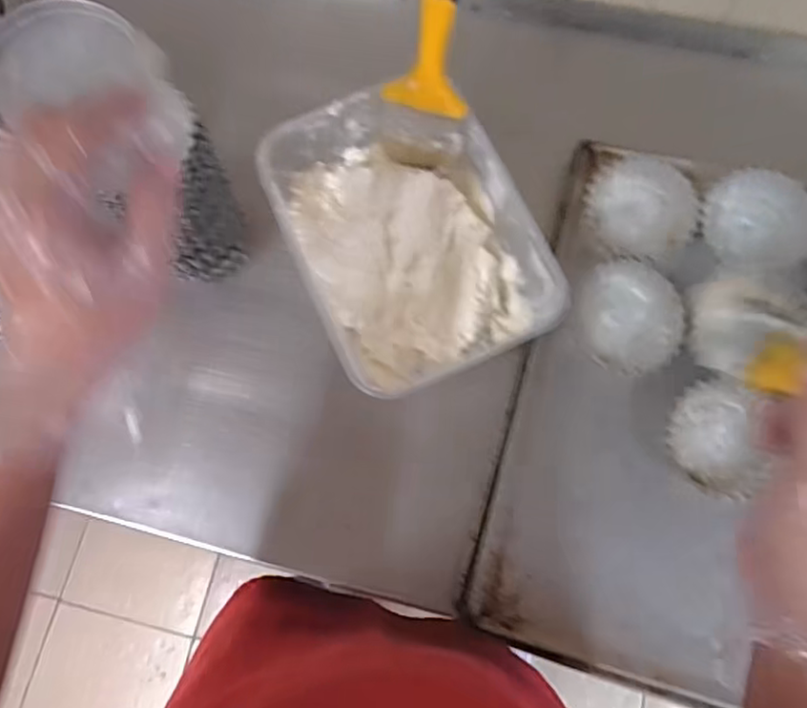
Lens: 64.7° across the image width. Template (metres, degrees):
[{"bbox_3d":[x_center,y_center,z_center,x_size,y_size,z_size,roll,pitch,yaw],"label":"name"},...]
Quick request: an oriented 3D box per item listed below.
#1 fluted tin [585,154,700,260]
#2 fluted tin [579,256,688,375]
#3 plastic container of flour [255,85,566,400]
[{"bbox_3d":[0.223,-0.136,0.594,0.100,0.031,0.097,-1,73,2],"label":"fluted tin"},{"bbox_3d":[0.199,-0.032,0.561,0.085,0.040,0.102,15,75,6],"label":"fluted tin"},{"bbox_3d":[0.003,-0.102,0.565,0.190,0.072,0.252,-23,74,-5],"label":"plastic container of flour"}]

